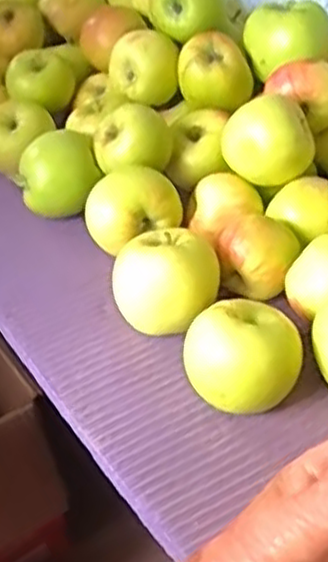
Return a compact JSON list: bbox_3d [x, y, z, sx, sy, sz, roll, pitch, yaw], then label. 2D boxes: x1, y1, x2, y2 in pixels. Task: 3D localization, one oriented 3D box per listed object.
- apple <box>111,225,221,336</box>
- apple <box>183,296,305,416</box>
[{"bbox_3d":[0.001,0.003,0.480,0.068,0.060,0.058,-3,41,1],"label":"apple"},{"bbox_3d":[0.044,0.046,0.433,0.063,0.054,0.058,-2,41,2],"label":"apple"}]

